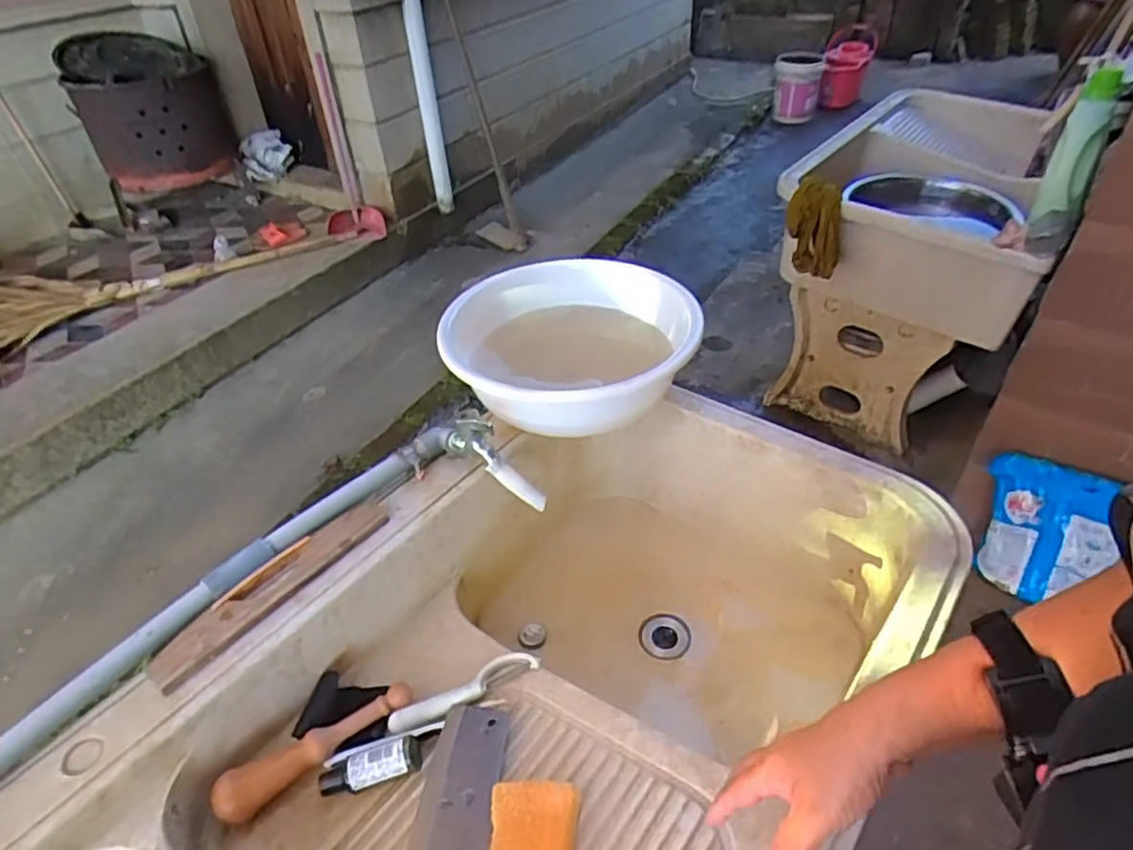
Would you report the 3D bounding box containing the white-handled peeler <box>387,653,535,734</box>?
[{"bbox_3d":[-0.105,0.274,0.694,0.157,0.012,0.027,-22,43,-21],"label":"white-handled peeler"}]

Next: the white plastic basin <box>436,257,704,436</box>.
[{"bbox_3d":[0.006,-0.091,0.897,0.321,0.130,0.320,-2,40,1],"label":"white plastic basin"}]

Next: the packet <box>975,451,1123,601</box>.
[{"bbox_3d":[1.012,0.228,1.413,0.229,0.317,0.040,12,23,34],"label":"packet"}]

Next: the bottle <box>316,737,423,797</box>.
[{"bbox_3d":[-0.188,0.325,0.633,0.095,0.029,0.033,-19,41,1],"label":"bottle"}]

